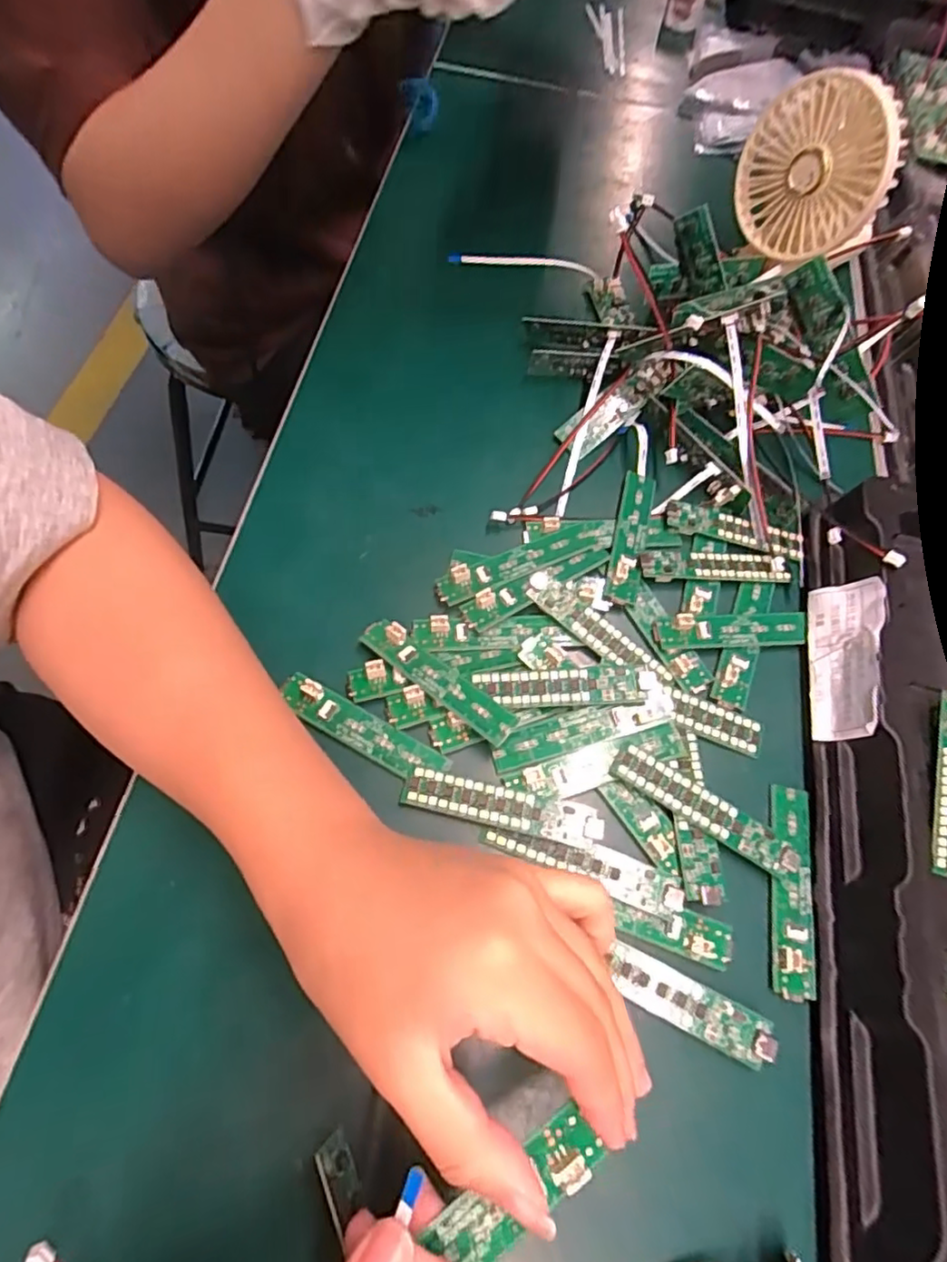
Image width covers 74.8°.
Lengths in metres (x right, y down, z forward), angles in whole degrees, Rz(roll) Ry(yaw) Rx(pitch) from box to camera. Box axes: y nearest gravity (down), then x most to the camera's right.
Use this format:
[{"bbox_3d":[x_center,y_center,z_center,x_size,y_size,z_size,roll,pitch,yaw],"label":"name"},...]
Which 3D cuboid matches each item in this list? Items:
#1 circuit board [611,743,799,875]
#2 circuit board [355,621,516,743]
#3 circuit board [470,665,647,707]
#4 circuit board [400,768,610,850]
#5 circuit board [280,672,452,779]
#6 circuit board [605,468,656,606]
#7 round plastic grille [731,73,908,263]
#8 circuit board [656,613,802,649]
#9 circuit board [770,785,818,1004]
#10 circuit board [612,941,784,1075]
[{"bbox_3d":[0.101,0.077,0.267,0.084,0.004,0.018,31,66,8],"label":"circuit board"},{"bbox_3d":[-0.017,0.022,0.283,0.082,0.009,0.016,37,67,11],"label":"circuit board"},{"bbox_3d":[0.039,0.026,0.282,0.075,0.004,0.017,-3,73,2],"label":"circuit board"},{"bbox_3d":[0.012,0.075,0.264,0.085,0.004,0.017,13,65,0],"label":"circuit board"},{"bbox_3d":[-0.050,0.044,0.276,0.080,0.005,0.016,29,71,5],"label":"circuit board"},{"bbox_3d":[0.083,-0.051,0.323,0.017,0.007,0.081,17,66,-1],"label":"circuit board"},{"bbox_3d":[0.195,-0.262,0.357,0.082,0.090,0.029,43,68,13],"label":"round plastic grille"},{"bbox_3d":[0.127,-0.002,0.302,0.077,0.010,0.018,-2,66,-7],"label":"circuit board"},{"bbox_3d":[0.135,0.107,0.259,0.017,0.008,0.083,12,65,-1],"label":"circuit board"},{"bbox_3d":[0.082,0.144,0.237,0.064,0.006,0.018,27,65,6],"label":"circuit board"}]

